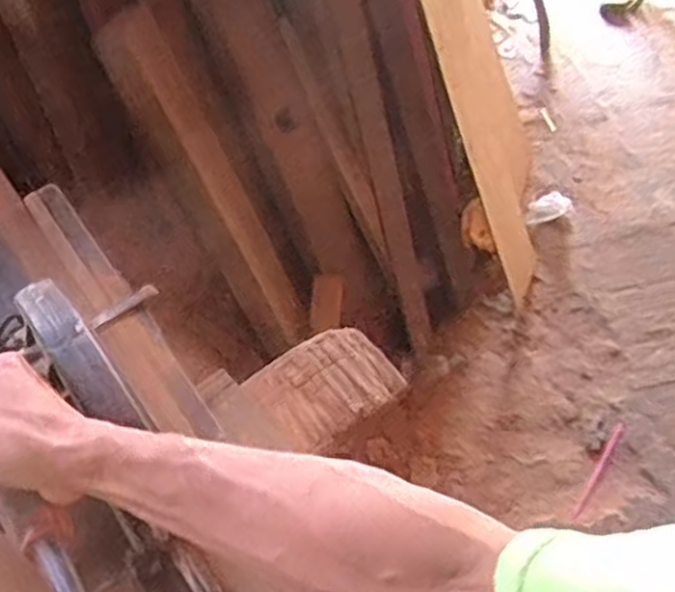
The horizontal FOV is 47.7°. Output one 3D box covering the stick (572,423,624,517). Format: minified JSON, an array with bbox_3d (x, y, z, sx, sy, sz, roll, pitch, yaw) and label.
[{"bbox_3d":[0.522,0.341,1.516,0.019,0.018,0.222,28,62,18],"label":"stick"}]

